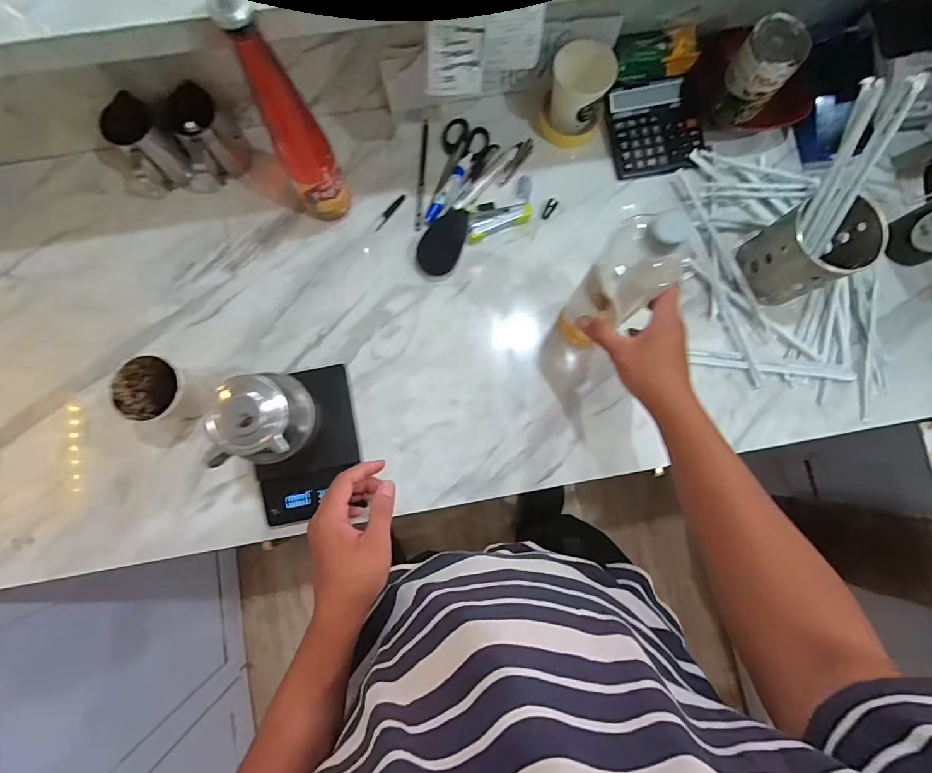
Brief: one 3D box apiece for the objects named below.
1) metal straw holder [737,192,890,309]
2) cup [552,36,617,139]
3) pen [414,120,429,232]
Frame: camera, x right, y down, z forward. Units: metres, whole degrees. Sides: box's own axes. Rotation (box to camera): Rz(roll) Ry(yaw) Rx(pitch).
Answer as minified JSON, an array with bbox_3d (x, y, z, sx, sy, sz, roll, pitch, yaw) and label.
[{"bbox_3d":[0.417,-0.168,0.575,0.095,0.116,0.097,-30,84,-4],"label":"metal straw holder"},{"bbox_3d":[0.152,-0.401,0.621,0.079,0.068,0.090,20,83,1],"label":"cup"},{"bbox_3d":[-0.062,-0.296,0.643,0.010,0.006,0.163,4,81,-1],"label":"pen"}]

